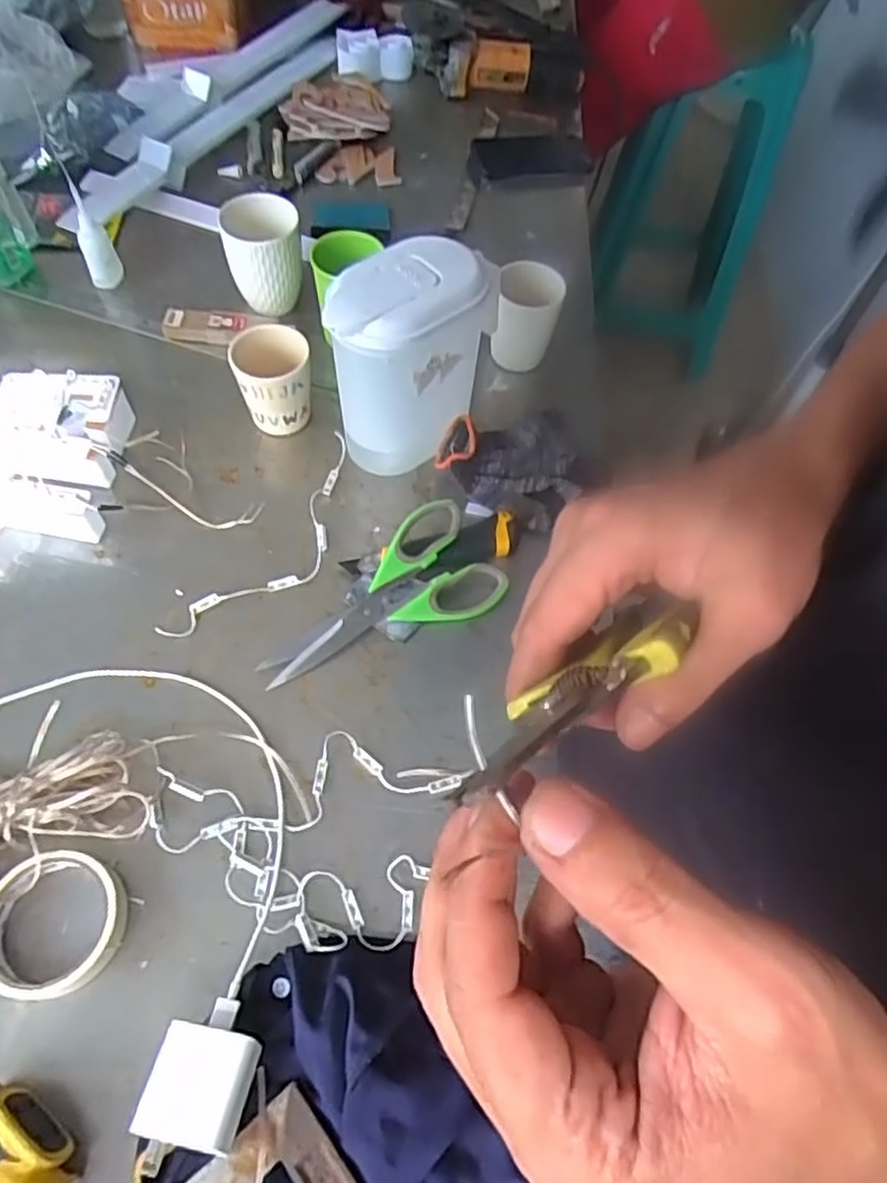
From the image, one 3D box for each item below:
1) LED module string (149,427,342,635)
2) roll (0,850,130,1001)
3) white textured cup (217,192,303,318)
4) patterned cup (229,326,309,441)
[{"bbox_3d":[-0.143,-0.045,0.646,0.077,0.011,0.256,29,63,15],"label":"LED module string"},{"bbox_3d":[-0.261,0.223,0.476,0.087,0.027,0.091,1,60,-1],"label":"roll"},{"bbox_3d":[-0.194,-0.361,0.774,0.080,0.105,0.077,-11,61,-8],"label":"white textured cup"},{"bbox_3d":[-0.165,-0.205,0.697,0.073,0.091,0.070,-16,62,-11],"label":"patterned cup"}]

